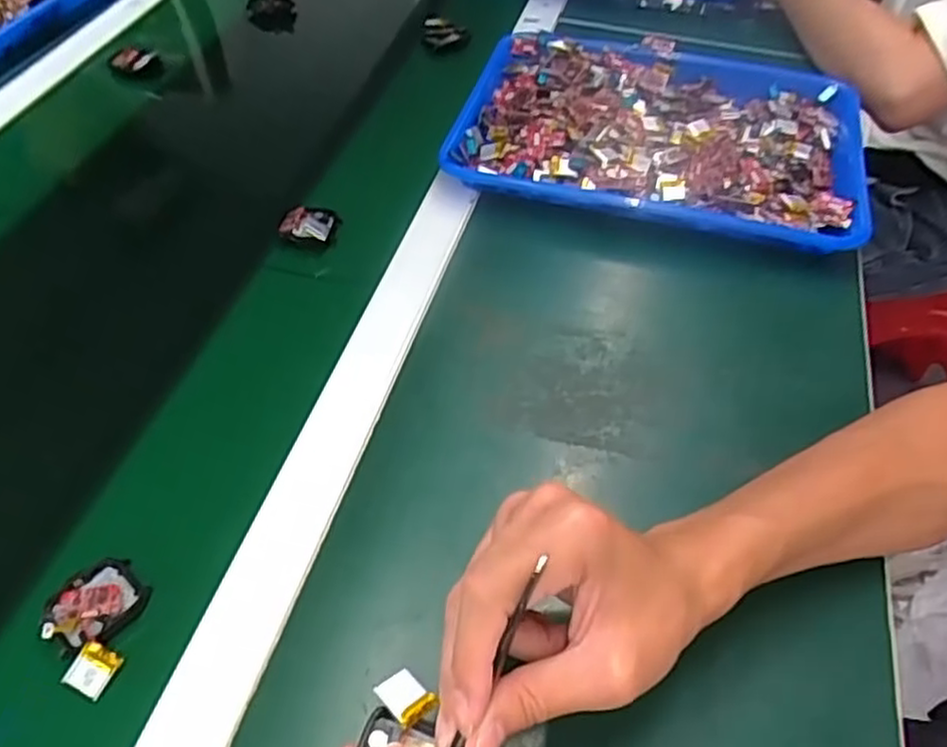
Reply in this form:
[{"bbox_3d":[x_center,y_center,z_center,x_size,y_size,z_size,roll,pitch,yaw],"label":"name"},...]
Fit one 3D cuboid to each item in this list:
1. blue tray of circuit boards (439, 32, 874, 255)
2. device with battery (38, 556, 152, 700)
[{"bbox_3d":[0.164,-0.220,0.643,0.328,0.035,0.263,12,51,11],"label":"blue tray of circuit boards"},{"bbox_3d":[-0.194,0.125,0.376,0.044,0.010,0.066,2,50,2],"label":"device with battery"}]

